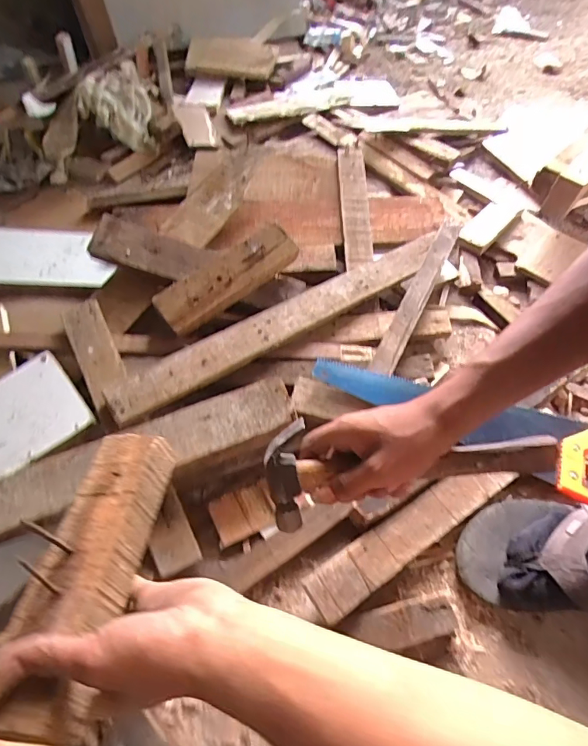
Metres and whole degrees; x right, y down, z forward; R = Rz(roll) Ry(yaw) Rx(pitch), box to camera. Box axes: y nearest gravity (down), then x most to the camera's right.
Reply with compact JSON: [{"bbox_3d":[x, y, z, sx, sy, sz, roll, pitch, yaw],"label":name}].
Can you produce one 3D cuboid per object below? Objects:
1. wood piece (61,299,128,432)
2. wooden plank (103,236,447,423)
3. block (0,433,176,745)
[{"bbox_3d":[-0.243,-0.017,0.579,0.048,0.018,0.193,-24,56,-16],"label":"wood piece"},{"bbox_3d":[0.003,-0.085,0.626,0.521,0.018,0.057,-29,58,-19],"label":"wooden plank"},{"bbox_3d":[-0.152,0.128,0.332,0.075,0.038,0.207,6,43,4],"label":"block"}]

